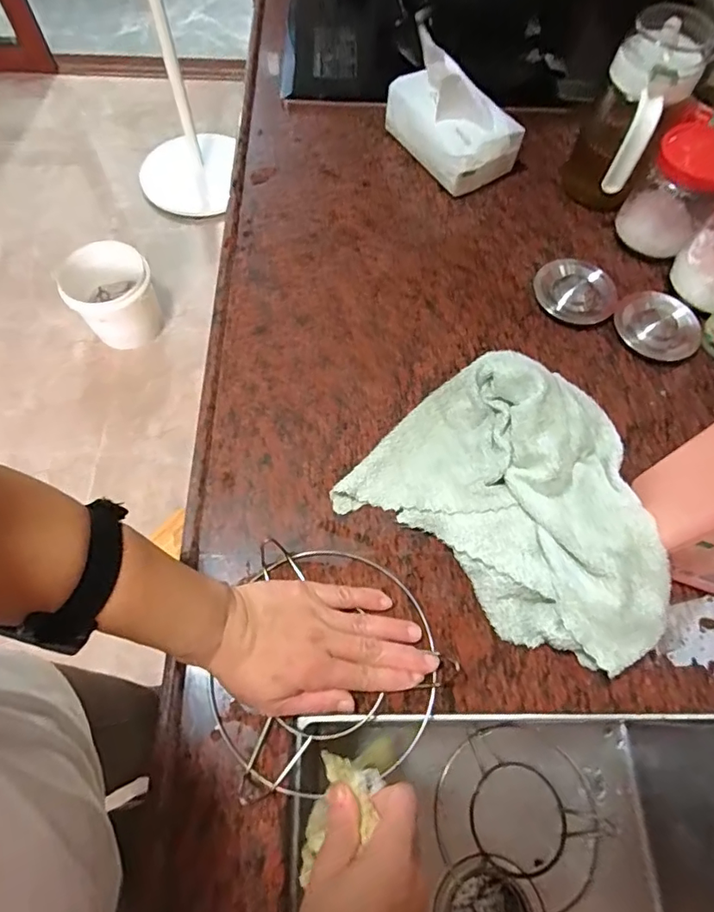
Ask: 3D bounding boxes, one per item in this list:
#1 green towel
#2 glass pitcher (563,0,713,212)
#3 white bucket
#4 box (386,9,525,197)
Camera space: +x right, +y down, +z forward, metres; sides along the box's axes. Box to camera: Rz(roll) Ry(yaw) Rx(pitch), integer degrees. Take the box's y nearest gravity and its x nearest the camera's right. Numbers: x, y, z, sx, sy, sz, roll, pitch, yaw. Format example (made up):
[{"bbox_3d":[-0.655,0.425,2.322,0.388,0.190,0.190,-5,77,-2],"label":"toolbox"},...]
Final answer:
[{"bbox_3d":[0.134,0.023,0.418,0.242,0.059,0.202,30,68,11],"label":"green towel"},{"bbox_3d":[0.279,-0.342,0.534,0.077,0.168,0.116,25,67,9],"label":"glass pitcher"},{"bbox_3d":[-0.646,-0.421,1.366,0.210,0.220,0.176,-30,70,-15],"label":"white bucket"},{"bbox_3d":[0.112,-0.399,0.581,0.093,0.116,0.144,-25,69,-13],"label":"box"}]

